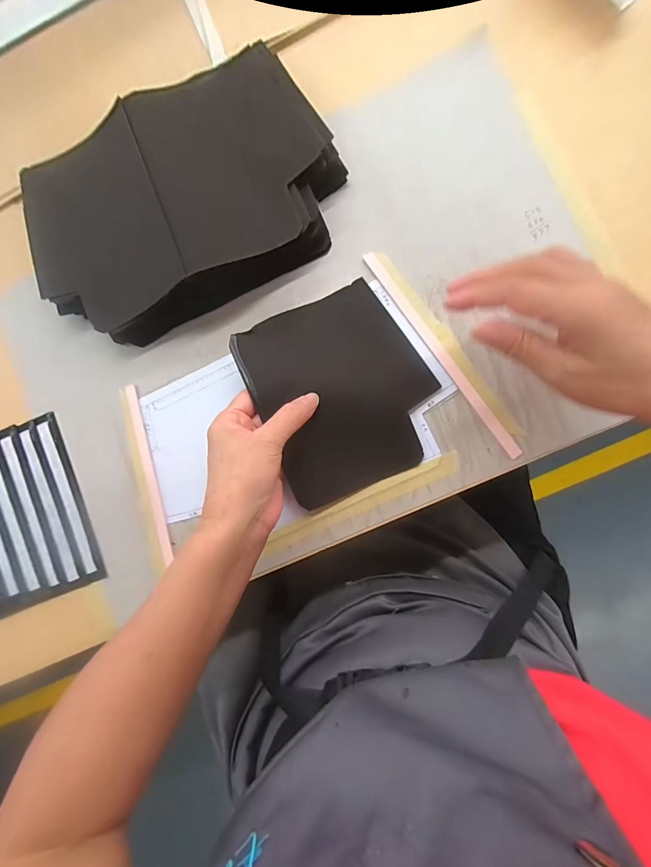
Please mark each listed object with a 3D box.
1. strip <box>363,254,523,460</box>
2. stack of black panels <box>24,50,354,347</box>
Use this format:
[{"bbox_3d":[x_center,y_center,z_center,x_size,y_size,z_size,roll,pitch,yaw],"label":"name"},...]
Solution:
[{"bbox_3d":[0.100,-0.072,0.314,0.011,0.004,0.219,-35,84,5],"label":"strip"},{"bbox_3d":[-0.132,-0.205,0.325,0.283,0.052,0.183,-23,85,6],"label":"stack of black panels"}]

